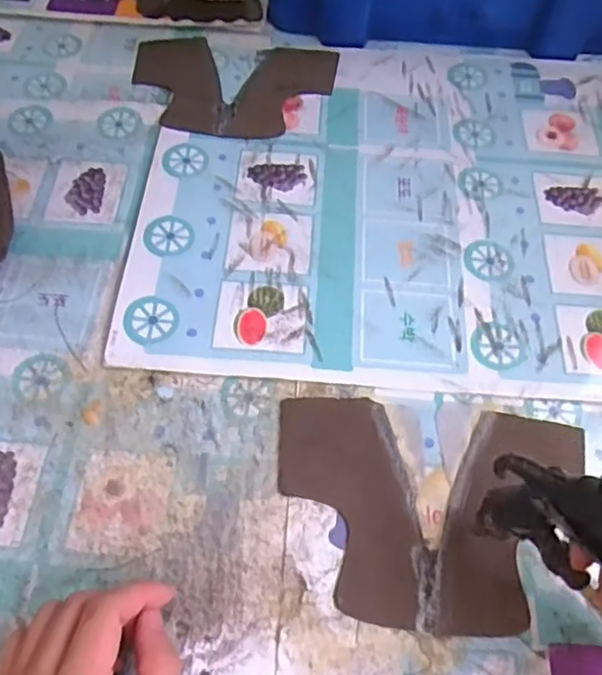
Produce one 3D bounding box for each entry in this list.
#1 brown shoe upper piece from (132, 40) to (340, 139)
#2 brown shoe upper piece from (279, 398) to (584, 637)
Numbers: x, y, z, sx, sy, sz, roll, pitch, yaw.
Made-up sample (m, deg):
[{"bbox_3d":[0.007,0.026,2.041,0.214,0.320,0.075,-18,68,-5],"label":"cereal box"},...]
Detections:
[{"bbox_3d":[-0.068,-0.240,0.599,0.195,0.007,0.138,5,55,2],"label":"brown shoe upper piece"},{"bbox_3d":[0.083,0.110,0.395,0.197,0.005,0.138,4,59,2],"label":"brown shoe upper piece"}]

